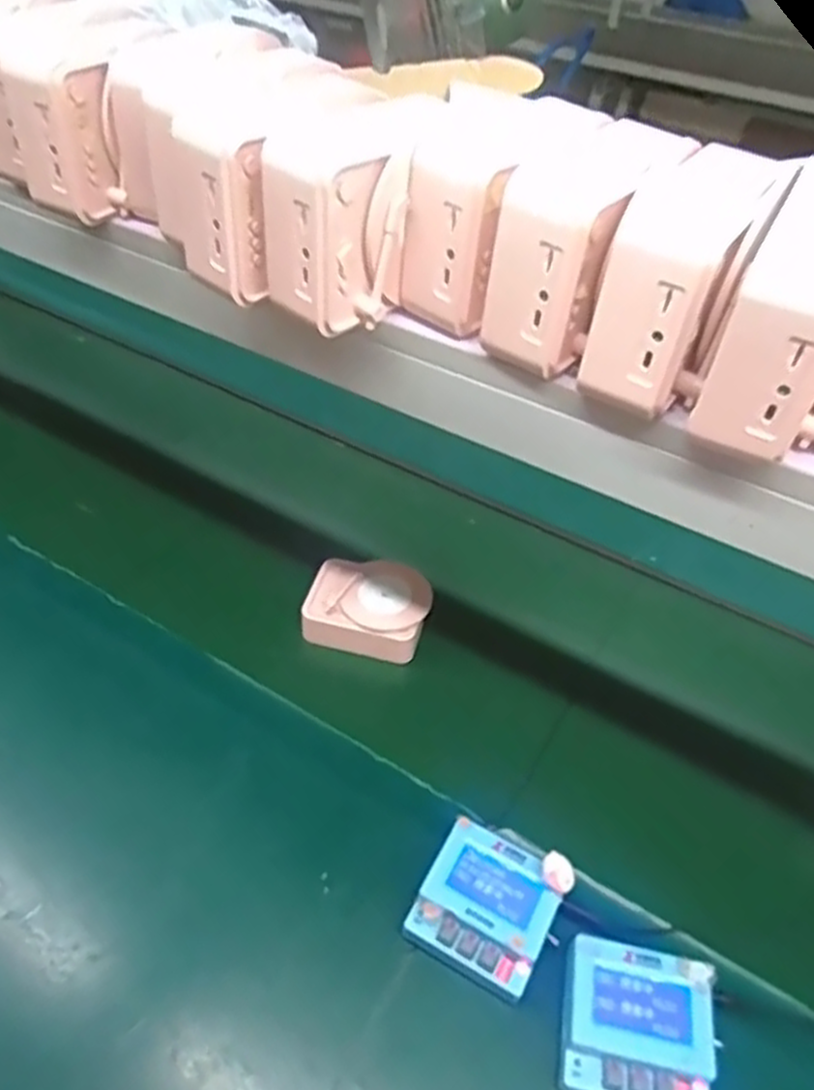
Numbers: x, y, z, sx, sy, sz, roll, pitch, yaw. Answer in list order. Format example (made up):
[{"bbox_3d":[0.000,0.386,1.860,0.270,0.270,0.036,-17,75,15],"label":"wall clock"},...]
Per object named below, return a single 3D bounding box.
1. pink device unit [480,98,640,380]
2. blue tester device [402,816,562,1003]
[{"bbox_3d":[0.089,-0.153,0.394,0.056,0.094,0.097,30,50,24],"label":"pink device unit"},{"bbox_3d":[0.065,0.289,0.616,0.100,0.030,0.100,25,48,20],"label":"blue tester device"}]

